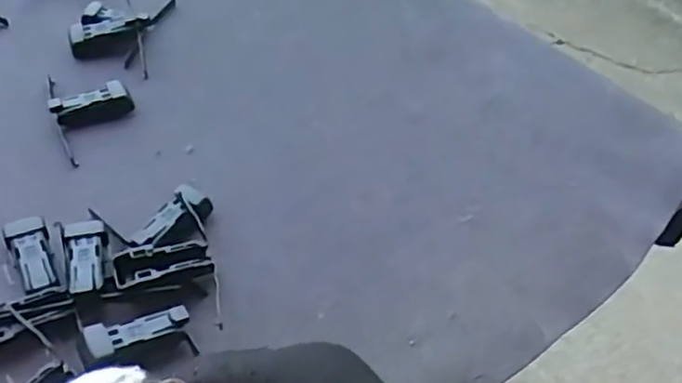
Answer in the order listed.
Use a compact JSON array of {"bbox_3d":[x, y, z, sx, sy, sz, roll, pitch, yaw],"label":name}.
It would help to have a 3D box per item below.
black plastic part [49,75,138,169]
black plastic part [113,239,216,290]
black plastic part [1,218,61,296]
[{"bbox_3d":[-0.157,-0.055,0.426,0.048,0.014,0.079,-20,52,-22],"label":"black plastic part"},{"bbox_3d":[-0.088,0.041,0.340,0.046,0.021,0.023,-12,50,-16],"label":"black plastic part"},{"bbox_3d":[-0.153,0.035,0.341,0.019,0.015,0.047,-23,53,-24],"label":"black plastic part"}]

